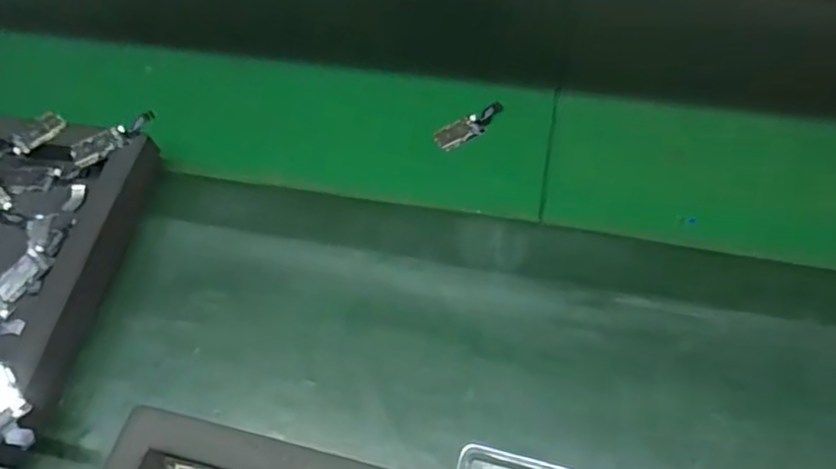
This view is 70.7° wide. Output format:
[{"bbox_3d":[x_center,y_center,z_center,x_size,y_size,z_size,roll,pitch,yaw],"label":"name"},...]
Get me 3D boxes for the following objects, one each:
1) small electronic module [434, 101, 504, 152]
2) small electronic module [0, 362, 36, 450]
[{"bbox_3d":[0.041,-0.083,0.454,0.060,0.005,0.020,-28,61,-13],"label":"small electronic module"},{"bbox_3d":[-0.231,0.096,0.328,0.024,0.010,0.052,-34,76,-18],"label":"small electronic module"}]

